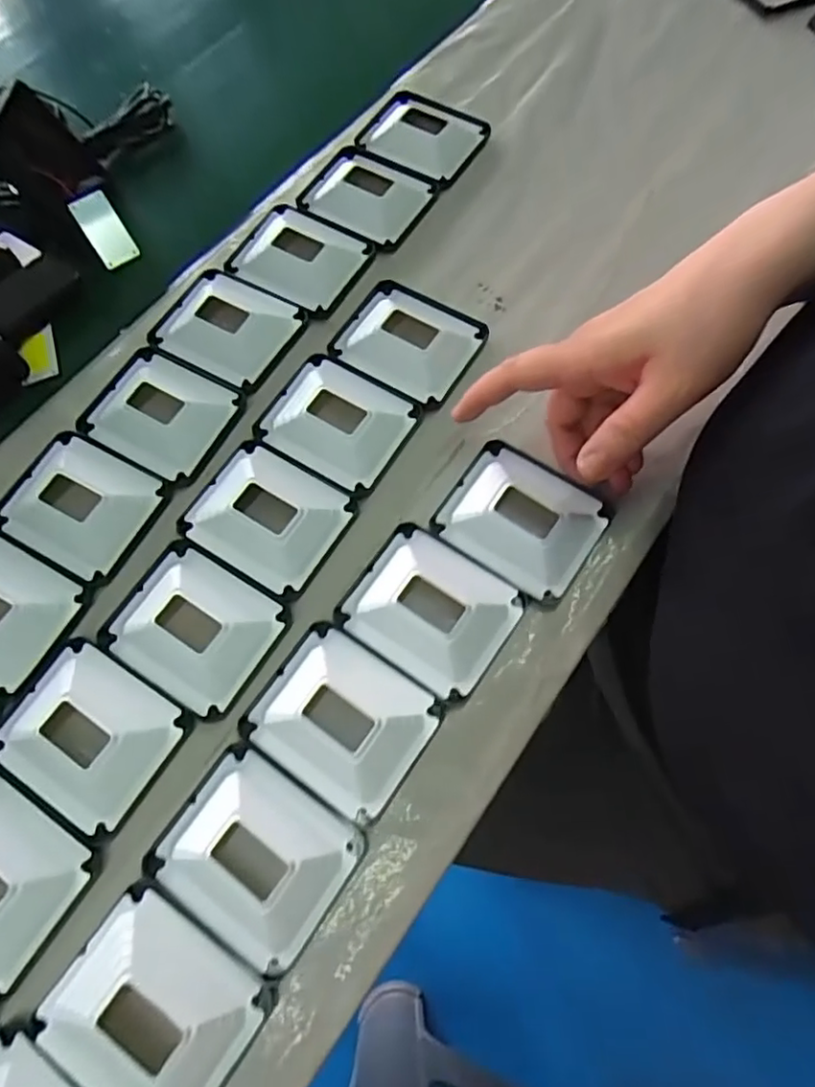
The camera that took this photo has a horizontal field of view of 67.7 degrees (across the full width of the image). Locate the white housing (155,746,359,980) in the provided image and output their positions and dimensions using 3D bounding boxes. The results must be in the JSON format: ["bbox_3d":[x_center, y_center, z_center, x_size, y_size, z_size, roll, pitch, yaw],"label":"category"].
[{"bbox_3d":[-0.068,0.135,0.265,0.077,0.015,0.067,32,81,10],"label":"white housing"}]

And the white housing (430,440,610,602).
[{"bbox_3d":[0.061,-0.015,0.323,0.079,0.014,0.066,34,74,11],"label":"white housing"}]

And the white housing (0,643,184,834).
[{"bbox_3d":[-0.152,0.088,0.284,0.076,0.013,0.063,31,80,10],"label":"white housing"}]

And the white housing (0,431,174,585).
[{"bbox_3d":[-0.181,-0.023,0.330,0.079,0.015,0.068,27,80,10],"label":"white housing"}]

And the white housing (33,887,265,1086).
[{"bbox_3d":[-0.104,0.189,0.244,0.076,0.015,0.066,32,81,10],"label":"white housing"}]

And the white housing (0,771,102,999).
[{"bbox_3d":[-0.186,0.145,0.264,0.080,0.012,0.068,29,80,10],"label":"white housing"}]

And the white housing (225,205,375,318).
[{"bbox_3d":[-0.071,-0.188,0.391,0.084,0.016,0.066,31,80,10],"label":"white housing"}]

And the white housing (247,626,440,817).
[{"bbox_3d":[-0.030,0.080,0.285,0.076,0.016,0.063,32,81,10],"label":"white housing"}]

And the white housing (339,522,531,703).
[{"bbox_3d":[0.012,0.031,0.302,0.078,0.017,0.066,35,81,11],"label":"white housing"}]

